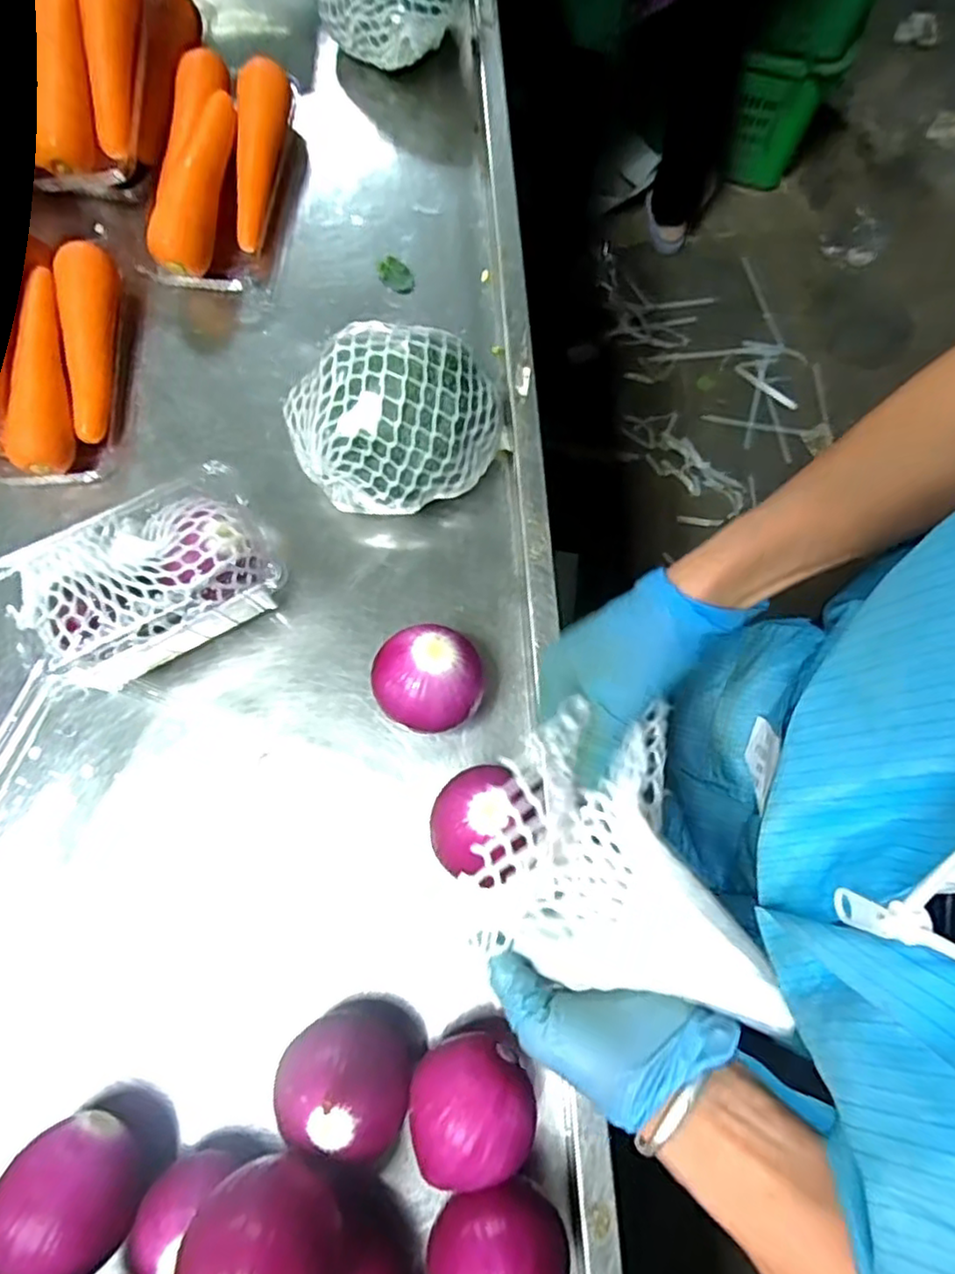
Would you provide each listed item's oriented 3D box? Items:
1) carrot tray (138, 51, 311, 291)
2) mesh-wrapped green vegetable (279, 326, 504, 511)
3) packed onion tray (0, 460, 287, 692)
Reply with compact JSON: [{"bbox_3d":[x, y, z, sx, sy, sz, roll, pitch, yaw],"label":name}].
[{"bbox_3d":[-0.221,-0.396,0.574,0.102,0.060,0.196,11,77,4],"label":"carrot tray"},{"bbox_3d":[-0.062,-0.158,0.482,0.141,0.100,0.127,-38,79,-8],"label":"mesh-wrapped green vegetable"},{"bbox_3d":[-0.222,-0.036,0.463,0.164,0.085,0.102,-32,78,-7],"label":"packed onion tray"}]

